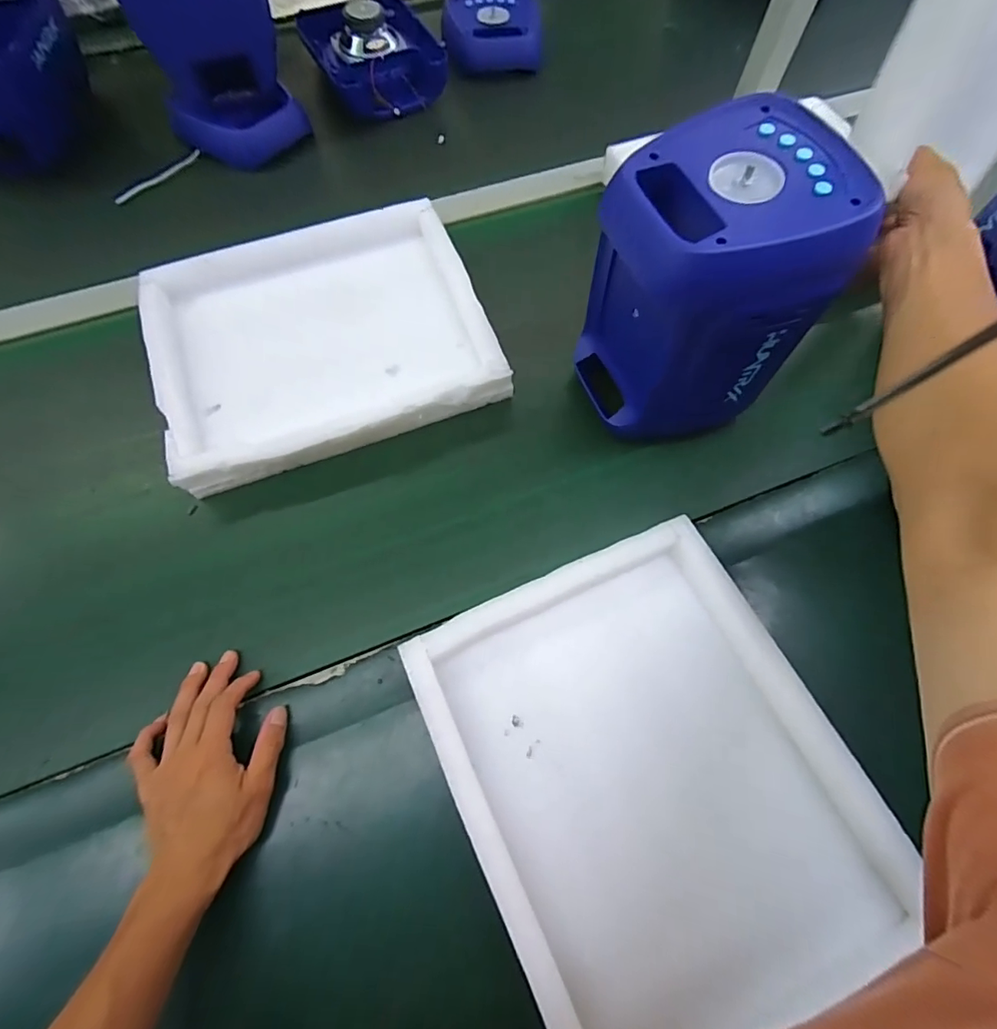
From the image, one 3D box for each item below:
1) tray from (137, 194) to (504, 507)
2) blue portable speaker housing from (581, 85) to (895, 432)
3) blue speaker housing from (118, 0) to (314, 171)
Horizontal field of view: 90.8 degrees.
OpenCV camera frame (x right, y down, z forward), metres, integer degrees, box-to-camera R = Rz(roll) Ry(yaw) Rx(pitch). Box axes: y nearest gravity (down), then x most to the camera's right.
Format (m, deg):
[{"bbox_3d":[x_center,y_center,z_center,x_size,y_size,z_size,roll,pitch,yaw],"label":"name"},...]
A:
[{"bbox_3d":[-0.202,-0.207,0.570,0.345,0.057,0.308,-21,67,-10],"label":"tray"},{"bbox_3d":[0.179,-0.199,0.448,0.172,0.216,0.158,-23,68,-10],"label":"blue portable speaker housing"},{"bbox_3d":[-0.376,-0.606,0.674,0.173,0.166,0.114,-21,67,-10],"label":"blue speaker housing"}]

